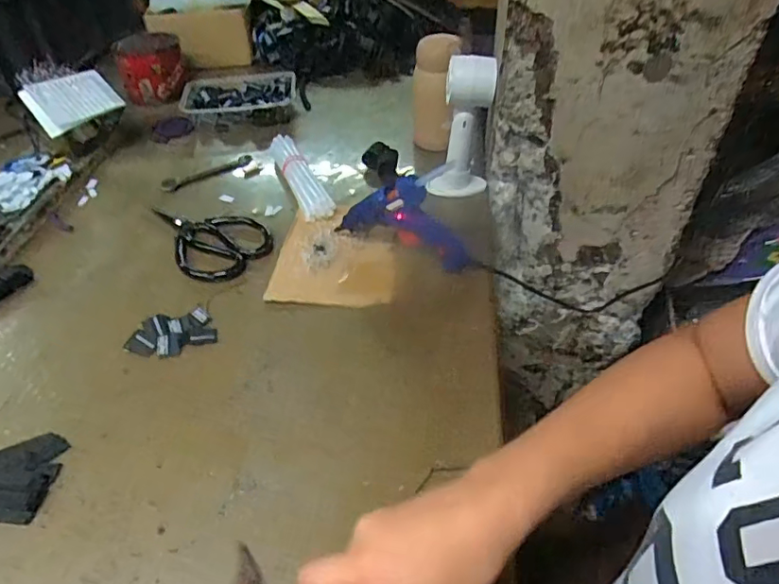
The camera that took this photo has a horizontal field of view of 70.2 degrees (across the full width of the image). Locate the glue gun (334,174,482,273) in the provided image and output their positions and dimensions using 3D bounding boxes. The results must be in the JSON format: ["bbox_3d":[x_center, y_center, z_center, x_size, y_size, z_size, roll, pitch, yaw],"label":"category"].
[{"bbox_3d":[0.020,-0.072,0.550,0.140,0.082,0.028,16,46,19],"label":"glue gun"}]

